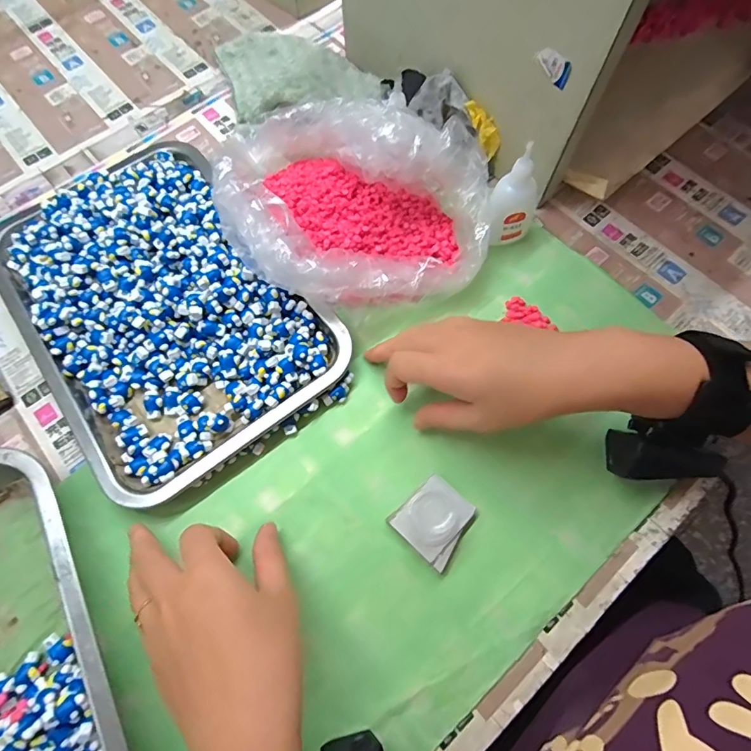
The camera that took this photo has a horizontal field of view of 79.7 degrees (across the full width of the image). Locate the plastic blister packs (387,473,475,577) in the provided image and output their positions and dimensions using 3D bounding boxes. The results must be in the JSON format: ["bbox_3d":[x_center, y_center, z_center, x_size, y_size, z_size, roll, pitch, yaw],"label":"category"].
[{"bbox_3d":[0.043,0.102,0.320,0.046,0.011,0.050,43,74,16],"label":"plastic blister packs"}]

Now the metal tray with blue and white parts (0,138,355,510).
[{"bbox_3d":[-0.182,-0.065,0.373,0.202,0.041,0.296,-36,72,-13],"label":"metal tray with blue and white parts"}]

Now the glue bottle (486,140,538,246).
[{"bbox_3d":[0.115,-0.142,0.370,0.038,0.084,0.034,23,70,10],"label":"glue bottle"}]

